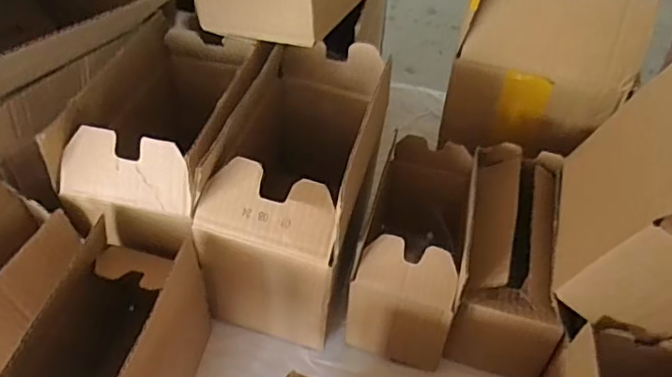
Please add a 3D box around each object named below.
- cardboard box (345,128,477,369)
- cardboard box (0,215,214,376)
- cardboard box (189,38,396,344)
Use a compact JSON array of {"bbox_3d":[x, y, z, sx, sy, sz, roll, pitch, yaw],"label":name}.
[{"bbox_3d":[0.078,0.065,0.569,0.096,0.149,0.184,13,47,8],"label":"cardboard box"},{"bbox_3d":[-0.186,0.151,0.471,0.094,0.163,0.186,10,47,5],"label":"cardboard box"},{"bbox_3d":[-0.038,-0.006,0.576,0.141,0.199,0.253,11,47,7],"label":"cardboard box"}]

